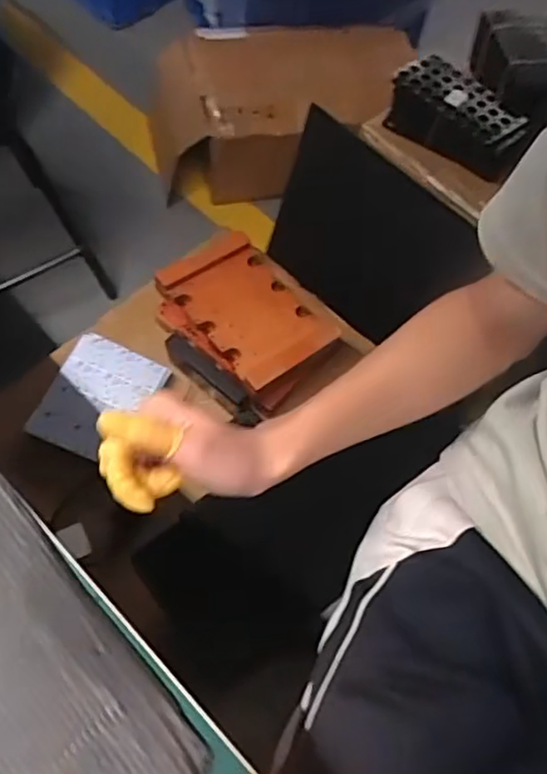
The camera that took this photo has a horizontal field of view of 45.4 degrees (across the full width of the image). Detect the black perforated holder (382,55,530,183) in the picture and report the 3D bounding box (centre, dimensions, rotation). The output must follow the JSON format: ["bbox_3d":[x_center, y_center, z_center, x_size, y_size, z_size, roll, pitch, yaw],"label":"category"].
[{"bbox_3d":[0.288,-0.428,1.038,0.207,0.078,0.106,38,65,14],"label":"black perforated holder"}]

